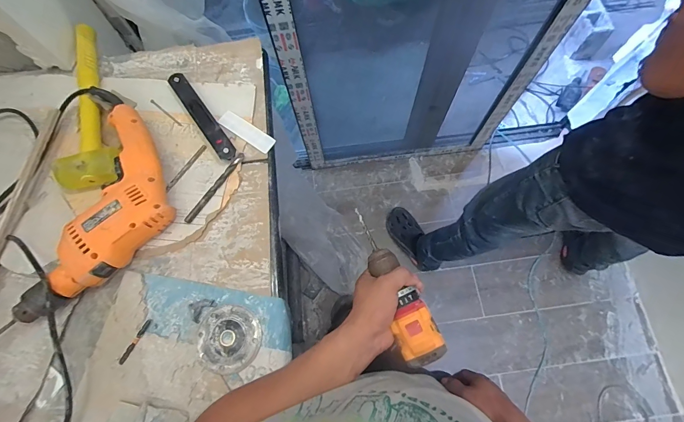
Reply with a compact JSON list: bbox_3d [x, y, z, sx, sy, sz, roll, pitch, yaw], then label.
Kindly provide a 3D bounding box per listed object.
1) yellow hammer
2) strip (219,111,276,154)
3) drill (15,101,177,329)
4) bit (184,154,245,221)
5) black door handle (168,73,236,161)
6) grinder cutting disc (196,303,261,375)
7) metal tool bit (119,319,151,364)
[{"bbox_3d":[-0.410,-0.169,0.531,0.089,0.055,0.305,-21,73,-4],"label":"yellow hammer"},{"bbox_3d":[-0.154,-0.128,0.533,0.098,0.005,0.027,33,77,12],"label":"strip"},{"bbox_3d":[-0.305,0.000,0.466,0.128,0.061,0.321,12,74,6],"label":"drill"},{"bbox_3d":[-0.190,-0.037,0.503,0.011,0.007,0.130,31,77,11],"label":"bit"},{"bbox_3d":[-0.224,-0.152,0.533,0.027,0.022,0.181,-35,75,-8],"label":"black door handle"},{"bbox_3d":[-0.149,0.168,0.441,0.081,0.006,0.082,19,75,8],"label":"grinder cutting disc"},{"bbox_3d":[-0.272,0.172,0.440,0.008,0.004,0.061,26,76,10],"label":"metal tool bit"}]

